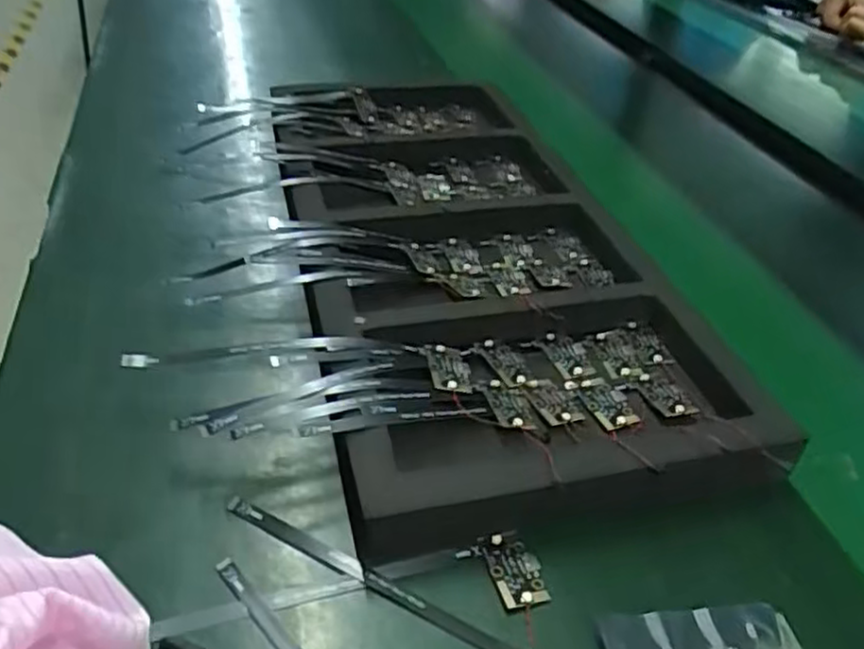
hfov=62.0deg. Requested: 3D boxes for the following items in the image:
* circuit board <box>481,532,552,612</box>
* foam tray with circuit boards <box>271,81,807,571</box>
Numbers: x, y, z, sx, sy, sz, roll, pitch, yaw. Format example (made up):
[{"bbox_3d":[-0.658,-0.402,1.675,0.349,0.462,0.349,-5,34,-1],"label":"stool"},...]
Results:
[{"bbox_3d":[0.037,0.109,0.318,0.022,0.007,0.035,-3,40,-14],"label":"circuit board"},{"bbox_3d":[0.018,-0.069,0.509,0.229,0.037,0.508,-4,40,-15],"label":"foam tray with circuit boards"}]

